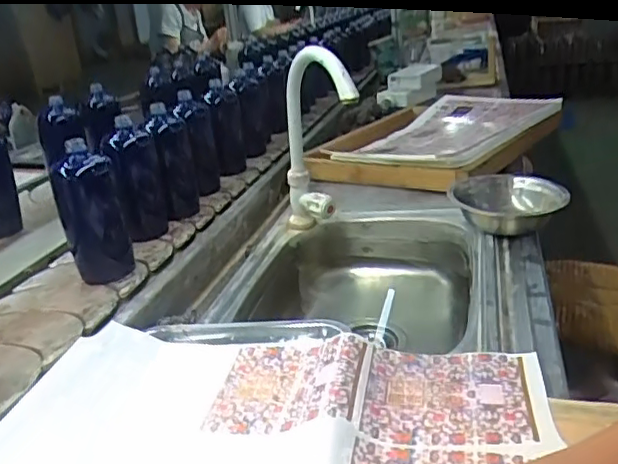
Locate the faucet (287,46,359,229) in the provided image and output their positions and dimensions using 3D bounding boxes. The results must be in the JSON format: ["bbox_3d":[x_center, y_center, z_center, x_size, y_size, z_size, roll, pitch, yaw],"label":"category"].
[{"bbox_3d":[0.007,-0.132,0.912,0.066,0.330,0.117,-15,47,-22],"label":"faucet"}]

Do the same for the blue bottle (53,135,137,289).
[{"bbox_3d":[-0.302,-0.034,0.840,0.076,0.177,0.076,-12,24,-17],"label":"blue bottle"}]

